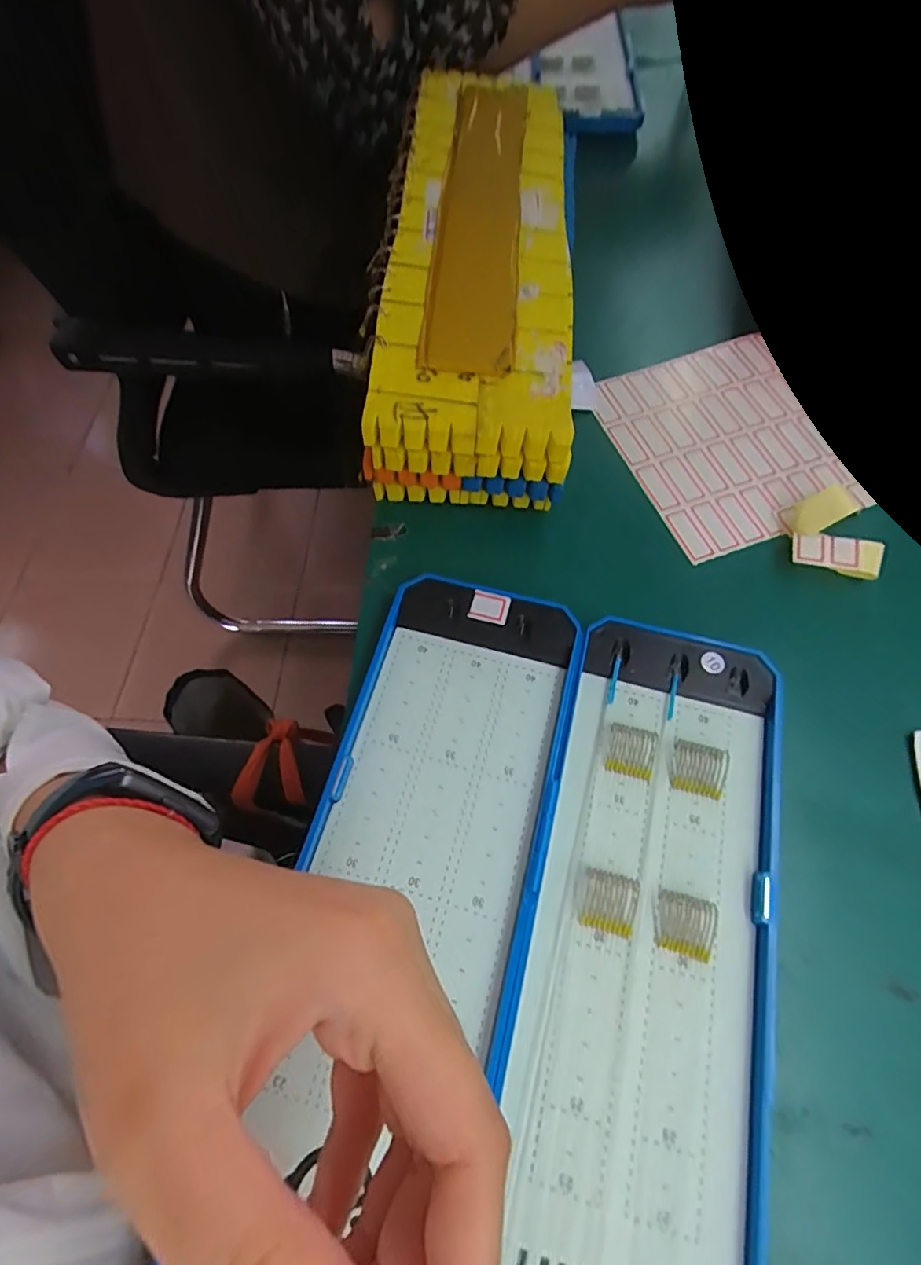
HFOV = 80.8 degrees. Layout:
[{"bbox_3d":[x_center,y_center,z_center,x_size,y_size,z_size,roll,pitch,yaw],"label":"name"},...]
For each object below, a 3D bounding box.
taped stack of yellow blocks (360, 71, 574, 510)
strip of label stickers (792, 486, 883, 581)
[{"bbox_3d":[0.012,-0.226,0.332,0.102,0.057,0.327,3,64,1],"label":"taped stack of yellow blocks"},{"bbox_3d":[0.188,-0.048,0.269,0.041,0.021,0.038,16,65,7],"label":"strip of label stickers"}]

